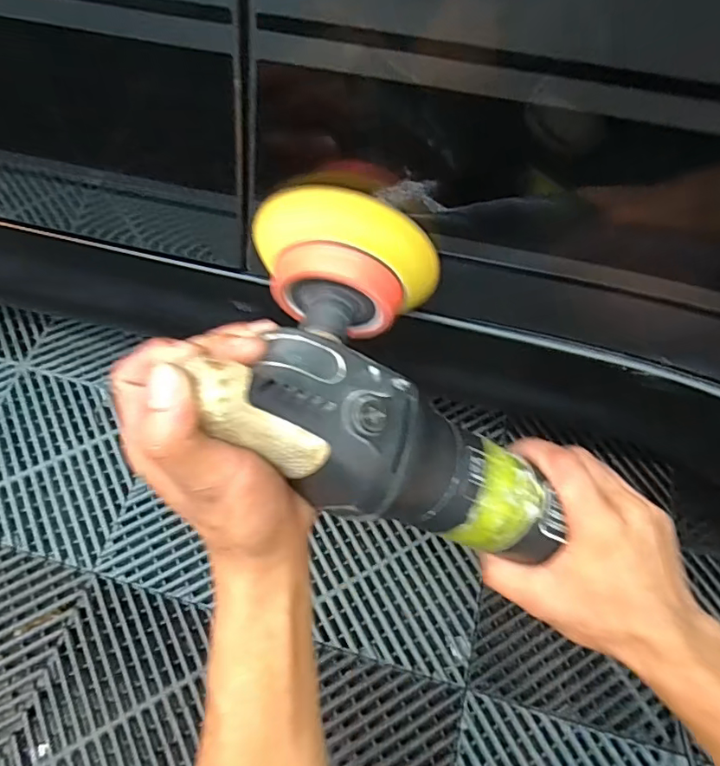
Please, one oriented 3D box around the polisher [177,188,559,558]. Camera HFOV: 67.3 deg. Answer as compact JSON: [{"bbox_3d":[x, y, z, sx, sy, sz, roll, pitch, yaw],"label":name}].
[{"bbox_3d":[0.023,0.009,0.316,0.232,0.100,0.145,24,71,-27],"label":"polisher"}]

